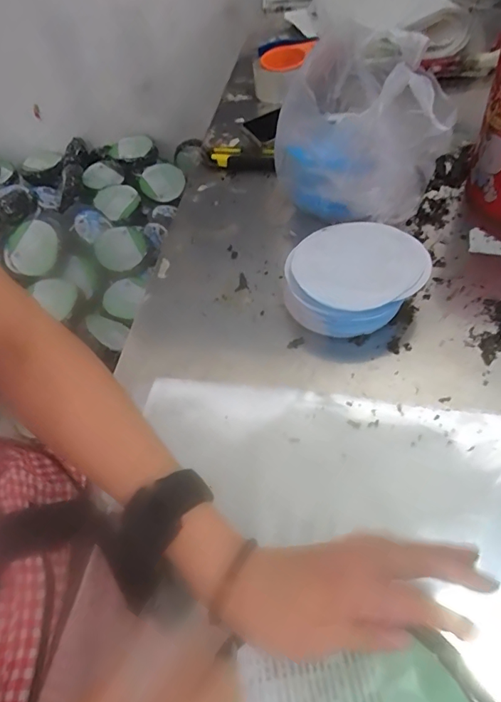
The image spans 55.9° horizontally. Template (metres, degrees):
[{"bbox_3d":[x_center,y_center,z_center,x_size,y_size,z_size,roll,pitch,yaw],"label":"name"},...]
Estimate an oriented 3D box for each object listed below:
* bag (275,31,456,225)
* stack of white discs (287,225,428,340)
[{"bbox_3d":[0.124,-0.259,0.560,0.176,0.183,0.185,2,52,7],"label":"bag"},{"bbox_3d":[0.110,-0.080,0.505,0.142,0.055,0.133,-40,58,-23],"label":"stack of white discs"}]

